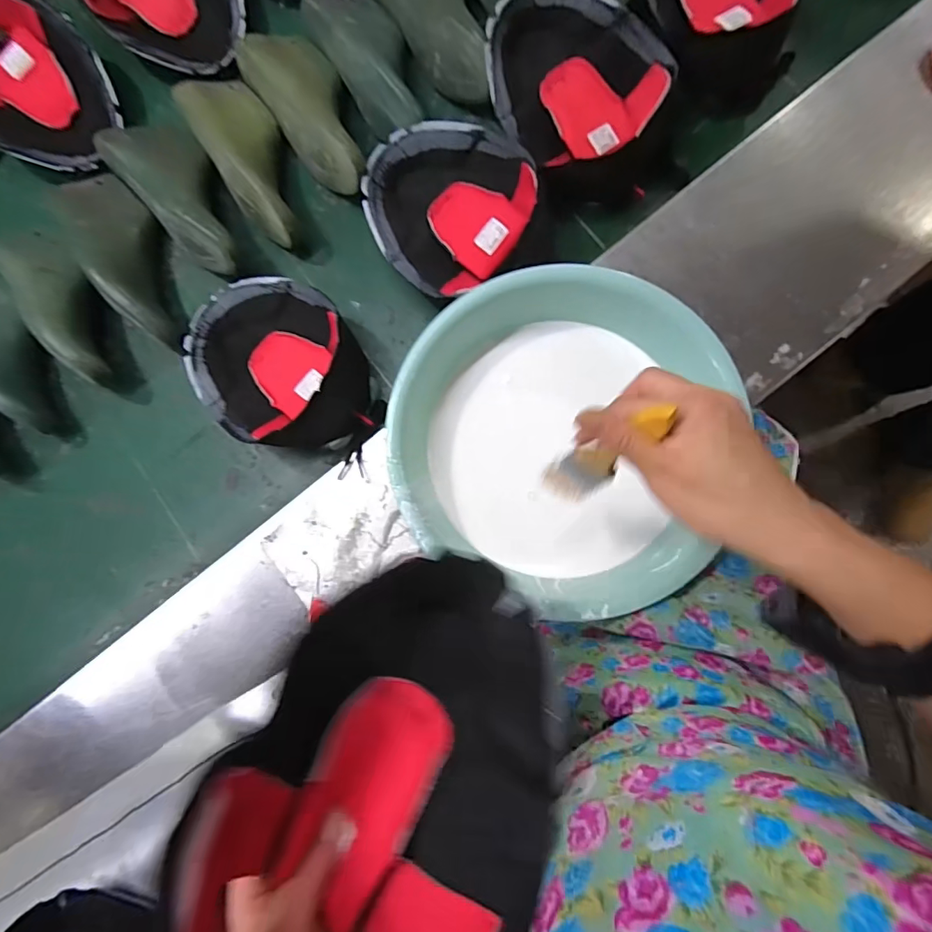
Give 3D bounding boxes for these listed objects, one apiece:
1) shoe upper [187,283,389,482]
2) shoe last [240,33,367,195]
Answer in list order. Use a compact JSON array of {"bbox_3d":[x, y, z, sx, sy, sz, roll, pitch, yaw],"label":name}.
[{"bbox_3d":[-0.214,-0.117,0.559,0.254,0.077,0.172,26,86,5],"label":"shoe upper"},{"bbox_3d":[-0.191,-0.434,0.591,0.102,0.071,0.235,-29,83,1],"label":"shoe last"}]

